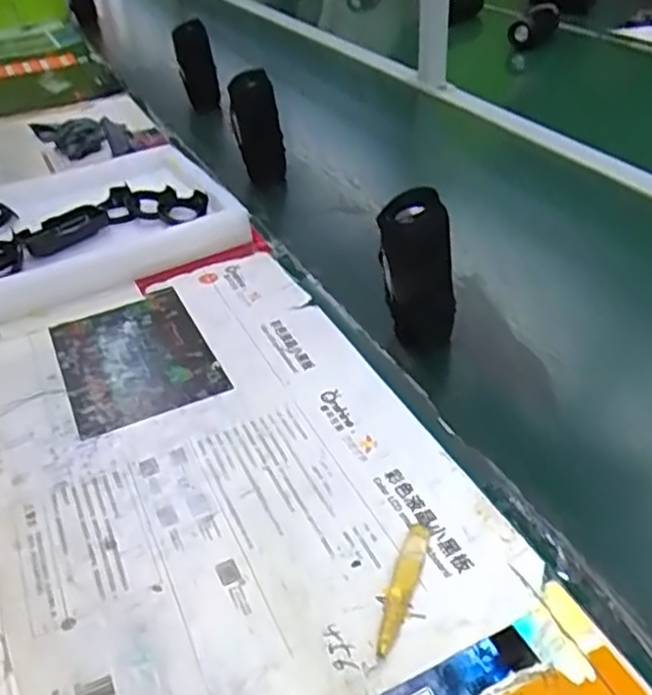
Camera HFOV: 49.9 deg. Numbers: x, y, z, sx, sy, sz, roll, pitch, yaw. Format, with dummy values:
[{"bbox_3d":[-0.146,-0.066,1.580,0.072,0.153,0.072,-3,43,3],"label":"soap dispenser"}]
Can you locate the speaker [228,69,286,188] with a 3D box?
[{"bbox_3d":[-0.101,-0.318,1.043,0.072,0.172,0.066,-12,38,-9],"label":"speaker"}]

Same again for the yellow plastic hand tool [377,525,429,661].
[{"bbox_3d":[0.053,0.163,0.481,0.018,0.009,0.105,11,39,20],"label":"yellow plastic hand tool"}]

